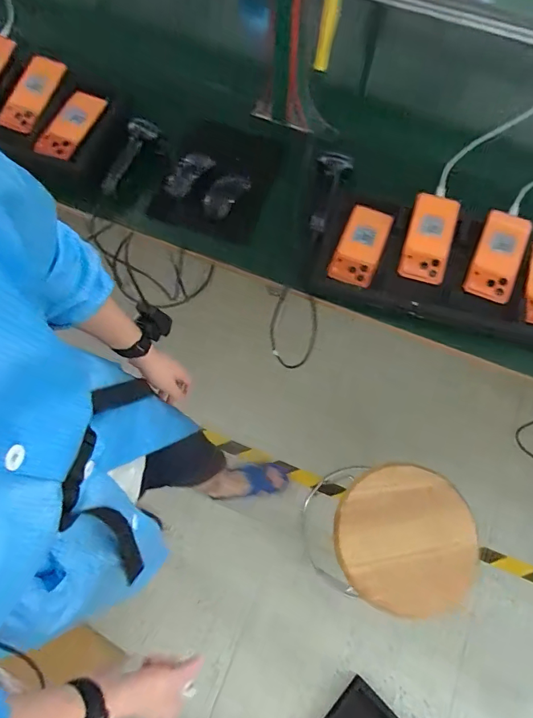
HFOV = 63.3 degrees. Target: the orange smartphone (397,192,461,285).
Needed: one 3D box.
[{"bbox_3d":[0.293,-0.219,0.781,0.081,0.012,0.162,15,82,14],"label":"orange smartphone"}]

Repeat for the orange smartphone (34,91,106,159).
[{"bbox_3d":[-0.380,-0.453,0.838,0.078,0.009,0.155,29,79,2],"label":"orange smartphone"}]

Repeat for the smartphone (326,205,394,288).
[{"bbox_3d":[0.170,-0.204,0.776,0.078,0.011,0.160,22,72,7],"label":"smartphone"}]

